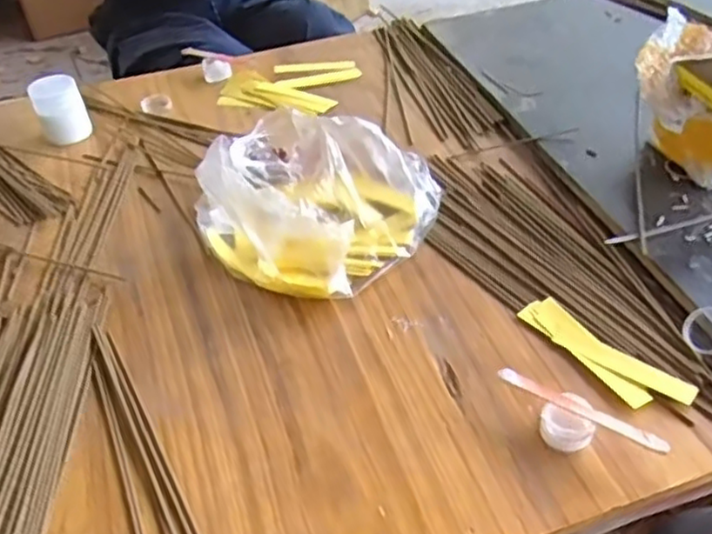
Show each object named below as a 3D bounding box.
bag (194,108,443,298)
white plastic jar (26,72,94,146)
[{"bbox_3d":[-0.043,-0.086,0.676,0.220,0.093,0.228,23,50,27],"label":"bag"},{"bbox_3d":[-0.358,-0.191,0.837,0.057,0.064,0.055,-24,46,-19],"label":"white plastic jar"}]

